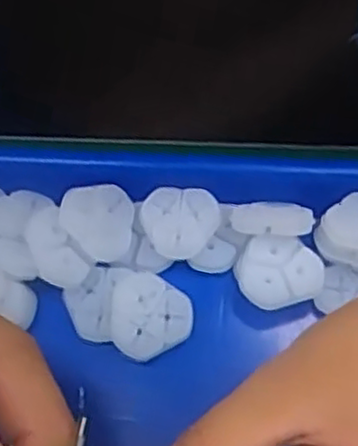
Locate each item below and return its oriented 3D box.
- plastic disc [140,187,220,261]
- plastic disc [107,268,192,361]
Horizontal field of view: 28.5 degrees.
[{"bbox_3d":[0.000,-0.002,0.332,0.034,0.007,0.034,35,70,18],"label":"plastic disc"},{"bbox_3d":[-0.013,0.041,0.314,0.036,0.004,0.038,12,71,-2],"label":"plastic disc"}]

